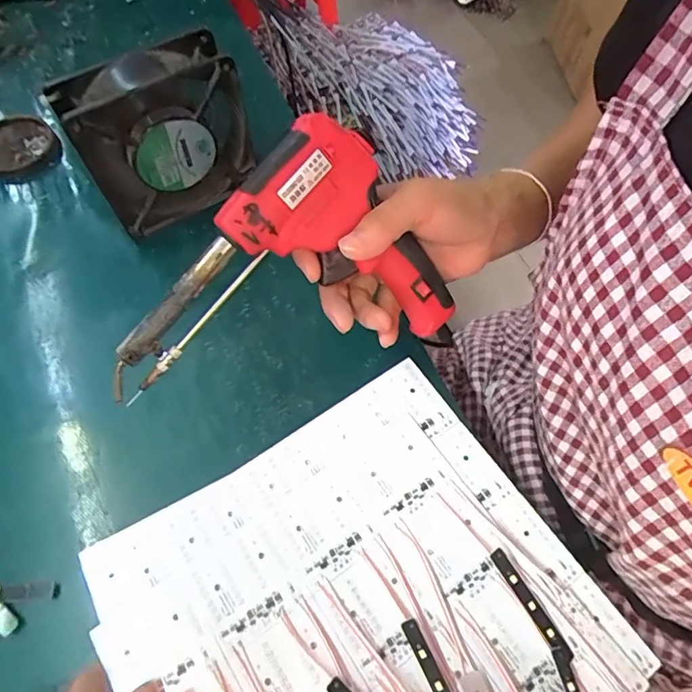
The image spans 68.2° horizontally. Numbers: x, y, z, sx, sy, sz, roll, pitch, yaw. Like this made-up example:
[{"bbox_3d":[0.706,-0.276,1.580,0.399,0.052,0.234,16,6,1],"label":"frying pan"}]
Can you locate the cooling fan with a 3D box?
[{"bbox_3d":[-0.135,-0.153,0.391,0.121,0.125,0.045,-28,66,-14],"label":"cooling fan"}]

